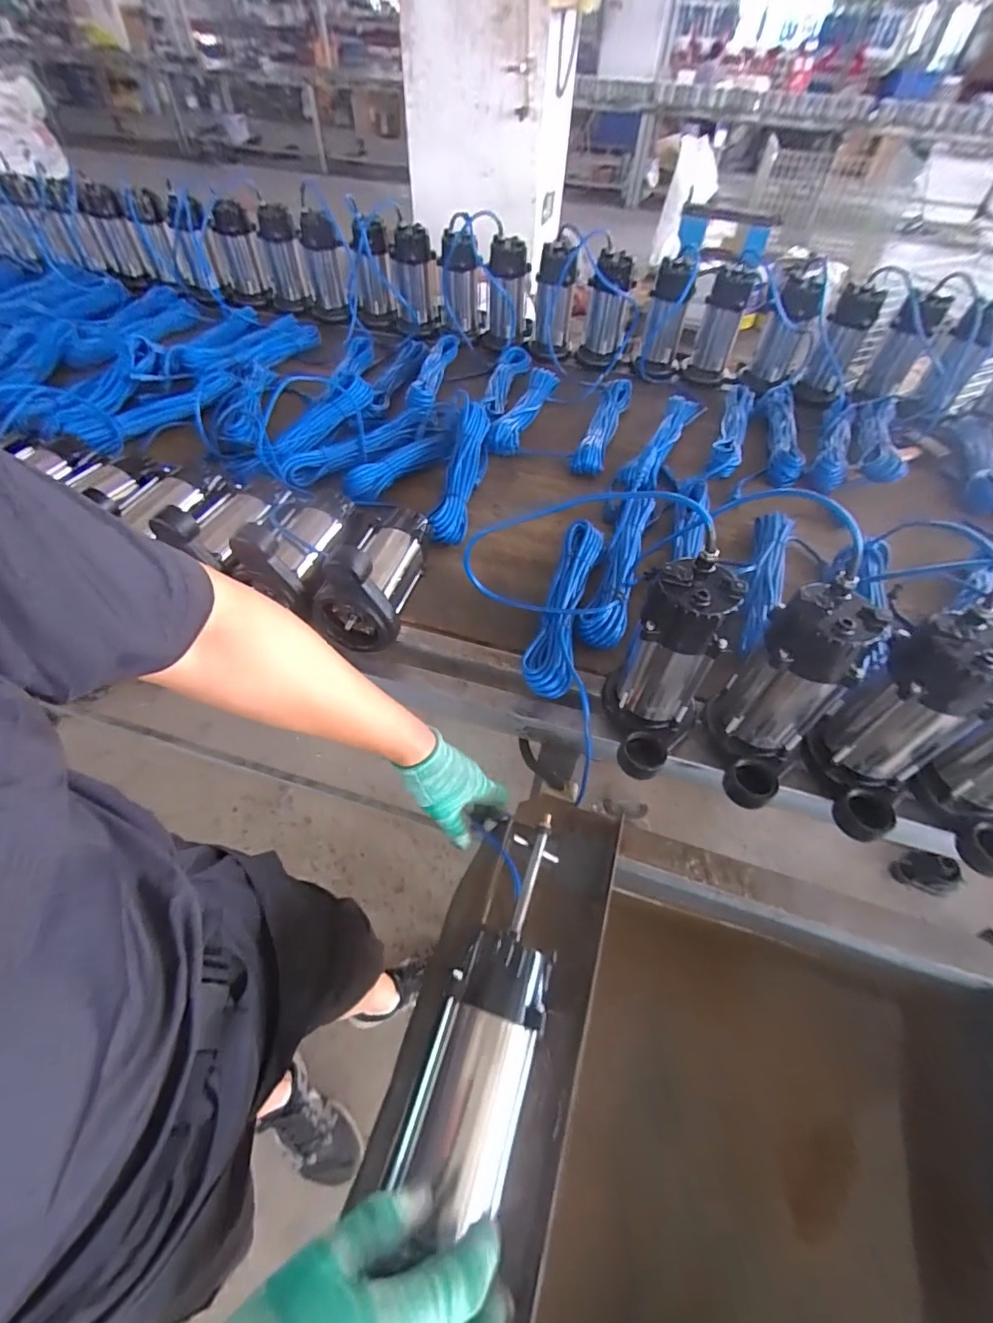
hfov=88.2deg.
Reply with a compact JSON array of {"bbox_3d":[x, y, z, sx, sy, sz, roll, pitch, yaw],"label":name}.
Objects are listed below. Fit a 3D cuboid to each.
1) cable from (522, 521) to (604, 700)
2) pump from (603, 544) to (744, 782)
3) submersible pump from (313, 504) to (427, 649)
[{"bbox_3d":[0.107,-0.090,0.791,0.072,0.058,0.337,13,52,8],"label":"cable"},{"bbox_3d":[0.204,0.022,0.589,0.108,0.233,0.148,7,52,3],"label":"pump"},{"bbox_3d":[-0.176,-0.152,0.763,0.103,0.156,0.223,7,52,3],"label":"submersible pump"}]

